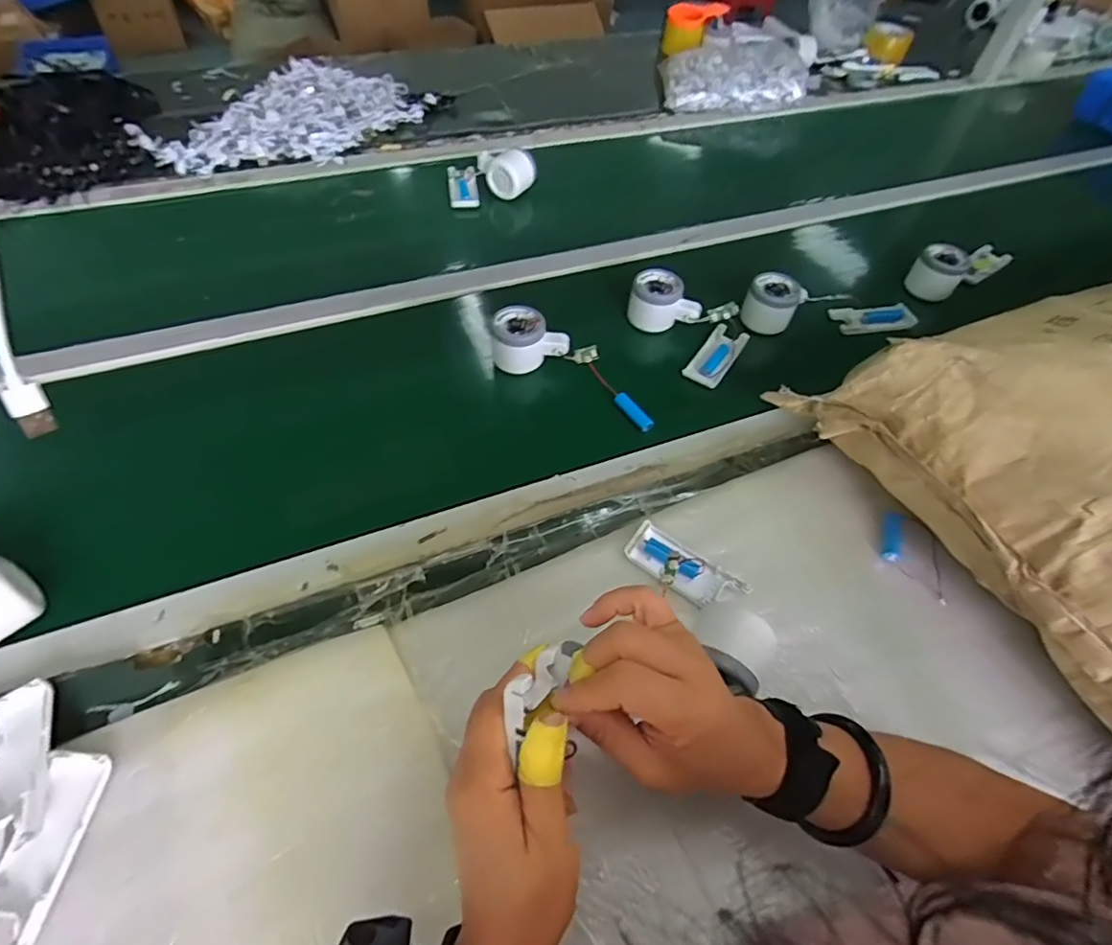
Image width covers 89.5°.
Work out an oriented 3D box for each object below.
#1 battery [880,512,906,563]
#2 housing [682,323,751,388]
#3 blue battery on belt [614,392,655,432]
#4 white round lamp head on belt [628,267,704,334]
[{"bbox_3d":[0.305,0.058,0.509,0.013,0.012,0.046,14,72,8],"label":"battery"},{"bbox_3d":[0.188,-0.140,0.662,0.043,0.022,0.108,29,57,16],"label":"housing"},{"bbox_3d":[0.082,-0.065,0.597,0.012,0.016,0.053,-31,61,-24],"label":"blue battery on belt"},{"bbox_3d":[0.131,-0.206,0.678,0.081,0.049,0.058,4,54,-1],"label":"white round lamp head on belt"}]

